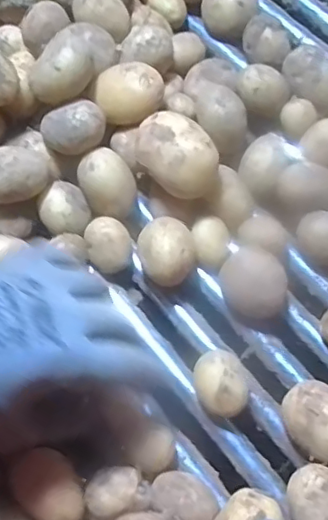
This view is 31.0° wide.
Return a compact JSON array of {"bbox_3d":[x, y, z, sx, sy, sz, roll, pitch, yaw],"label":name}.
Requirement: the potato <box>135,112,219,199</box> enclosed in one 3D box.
[{"bbox_3d":[0.007,-0.071,0.413,0.043,0.043,0.060,-34,72,-13],"label":"potato"}]

